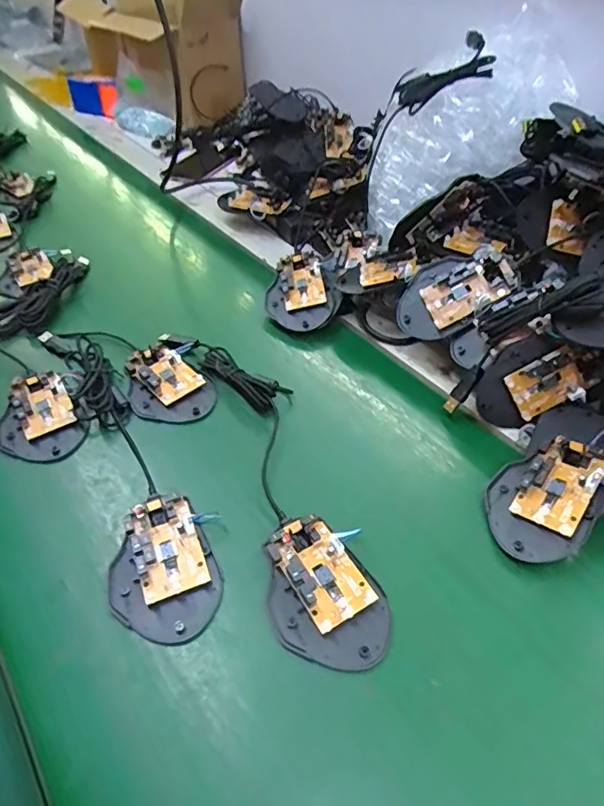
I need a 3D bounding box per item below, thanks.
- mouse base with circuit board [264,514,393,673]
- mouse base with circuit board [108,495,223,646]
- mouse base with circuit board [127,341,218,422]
[{"bbox_3d":[0.012,0.126,0.348,0.071,0.017,0.102,-27,51,-23],"label":"mouse base with circuit board"},{"bbox_3d":[-0.099,0.113,0.365,0.070,0.018,0.105,-17,48,-15],"label":"mouse base with circuit board"},{"bbox_3d":[-0.131,-0.017,0.496,0.068,0.021,0.105,-32,53,-26],"label":"mouse base with circuit board"}]

